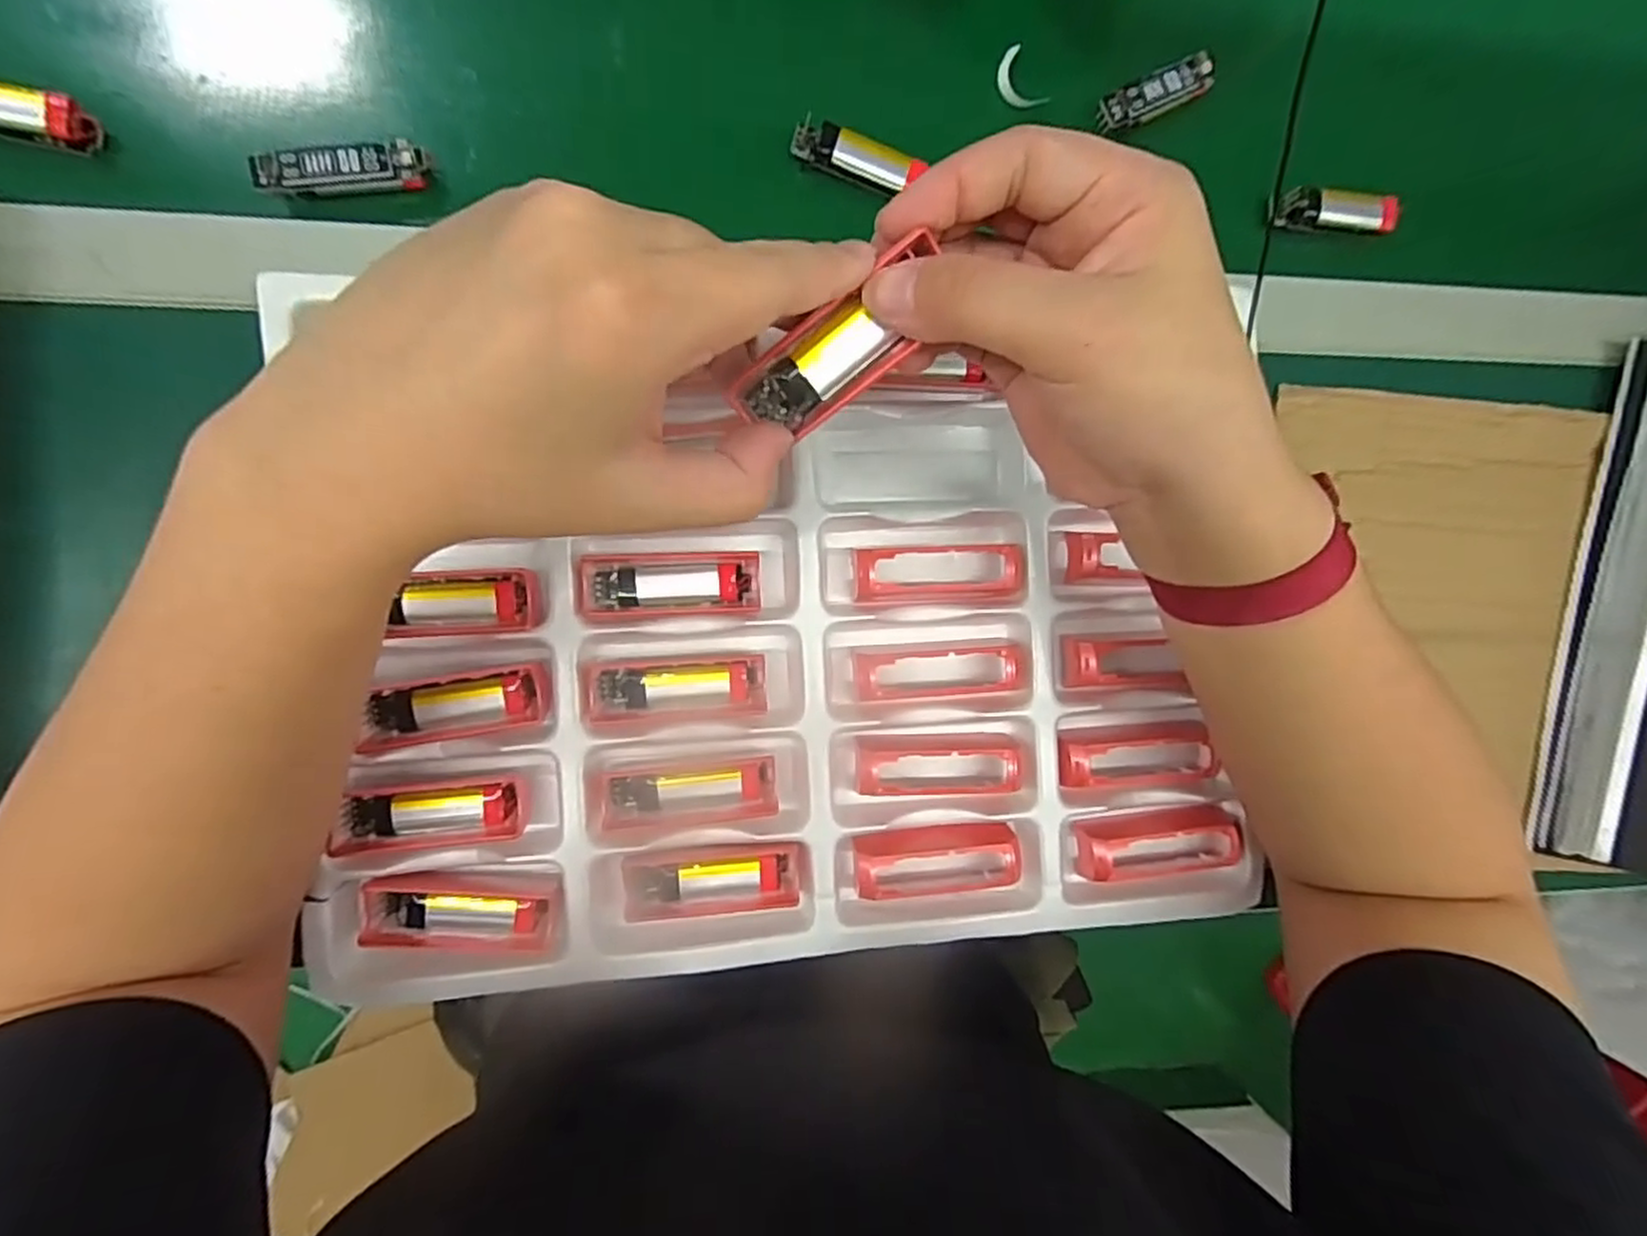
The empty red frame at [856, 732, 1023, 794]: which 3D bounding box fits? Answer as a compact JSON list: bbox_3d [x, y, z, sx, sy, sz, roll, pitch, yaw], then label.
[{"bbox_3d":[0.055,0.071,0.347,0.077,0.023,0.027,-1,91,-7],"label":"empty red frame"}]

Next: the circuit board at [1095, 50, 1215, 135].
[{"bbox_3d":[0.170,-0.267,0.368,0.063,0.009,0.020,-28,94,-6],"label":"circuit board"}]

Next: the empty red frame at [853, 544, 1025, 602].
[{"bbox_3d":[0.056,-0.022,0.342,0.083,0.013,0.024,-3,91,-7],"label":"empty red frame"}]

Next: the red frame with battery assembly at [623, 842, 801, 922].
[{"bbox_3d":[-0.051,0.121,0.337,0.078,0.010,0.031,-2,91,-7],"label":"red frame with battery assembly"}]

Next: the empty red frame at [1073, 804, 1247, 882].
[{"bbox_3d":[0.167,0.114,0.363,0.080,0.027,0.028,-4,91,-7],"label":"empty red frame"}]

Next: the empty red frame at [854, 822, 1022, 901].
[{"bbox_3d":[0.054,0.116,0.346,0.079,0.018,0.029,-1,91,-7],"label":"empty red frame"}]

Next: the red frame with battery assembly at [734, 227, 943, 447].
[{"bbox_3d":[0.006,-0.083,0.225,0.075,0.010,0.026,-33,93,14],"label":"red frame with battery assembly"}]

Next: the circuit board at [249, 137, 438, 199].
[{"bbox_3d":[-0.213,-0.200,0.322,0.072,0.013,0.016,-9,92,-7],"label":"circuit board"}]

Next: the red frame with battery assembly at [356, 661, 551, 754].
[{"bbox_3d":[-0.162,0.039,0.321,0.080,0.012,0.026,-10,92,-7],"label":"red frame with battery assembly"}]

